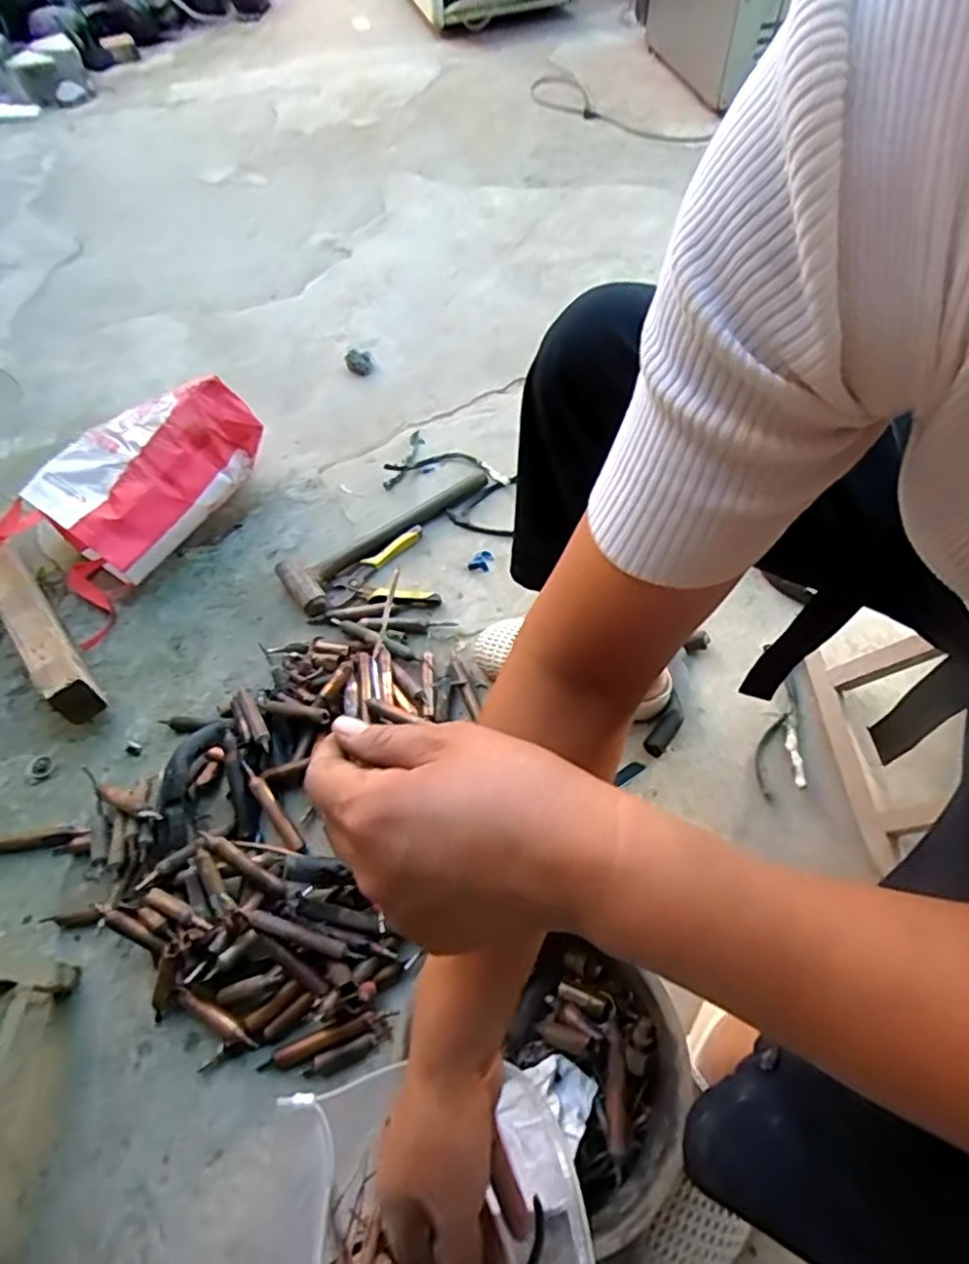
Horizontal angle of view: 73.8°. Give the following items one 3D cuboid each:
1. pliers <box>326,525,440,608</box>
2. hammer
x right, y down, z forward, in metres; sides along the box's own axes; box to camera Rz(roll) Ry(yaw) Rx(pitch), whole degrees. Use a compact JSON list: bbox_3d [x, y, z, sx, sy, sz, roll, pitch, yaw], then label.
[{"bbox_3d":[-0.158,-0.084,0.954,0.155,0.015,0.140,-13,56,-6],"label":"pliers"},{"bbox_3d":[-0.150,-0.159,1.000,0.354,0.031,0.088,-39,62,-22],"label":"hammer"}]

